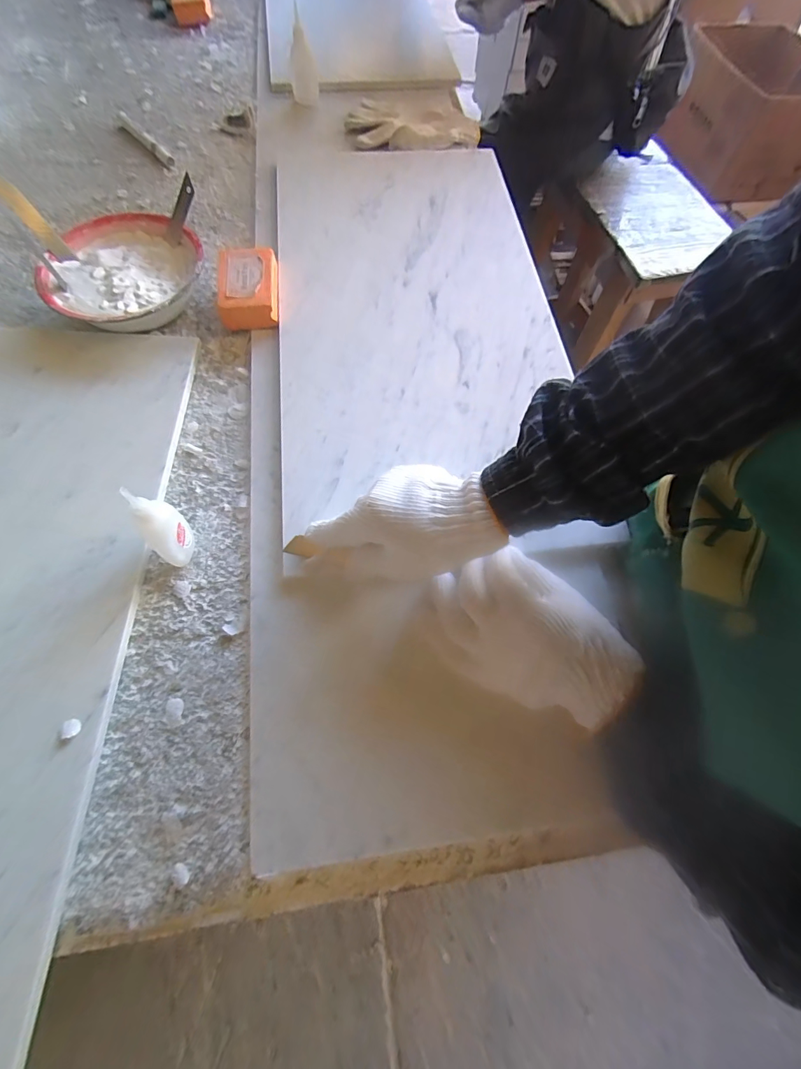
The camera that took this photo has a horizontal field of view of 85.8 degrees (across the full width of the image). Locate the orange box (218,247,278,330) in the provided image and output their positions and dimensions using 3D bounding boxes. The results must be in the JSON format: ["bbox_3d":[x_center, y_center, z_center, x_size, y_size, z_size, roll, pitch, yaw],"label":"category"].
[{"bbox_3d":[-0.165,-0.268,0.470,0.057,0.032,0.091,-5,69,-3],"label":"orange box"}]

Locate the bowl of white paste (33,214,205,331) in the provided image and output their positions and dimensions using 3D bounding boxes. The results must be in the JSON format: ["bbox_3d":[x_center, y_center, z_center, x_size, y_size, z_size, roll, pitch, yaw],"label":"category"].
[{"bbox_3d":[-0.292,-0.279,0.474,0.150,0.051,0.161,0,68,-1],"label":"bowl of white paste"}]

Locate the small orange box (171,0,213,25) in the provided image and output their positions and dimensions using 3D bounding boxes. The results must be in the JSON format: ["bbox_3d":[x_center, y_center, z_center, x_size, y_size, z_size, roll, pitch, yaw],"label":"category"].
[{"bbox_3d":[-0.374,-0.949,0.774,0.066,0.030,0.087,-15,70,-8],"label":"small orange box"}]

